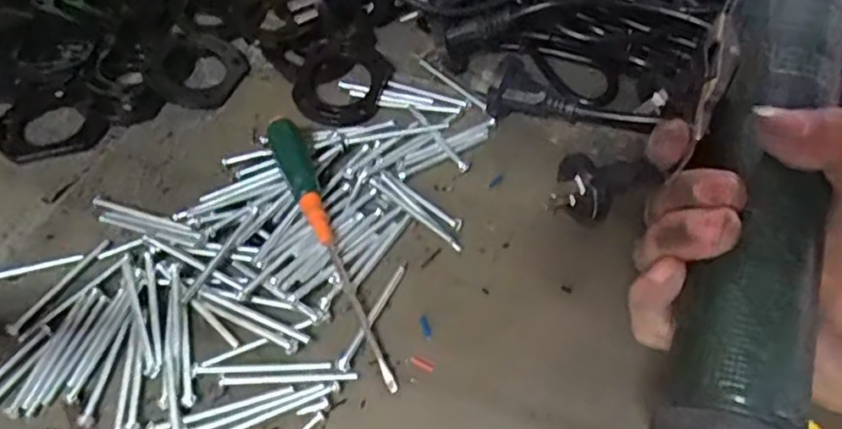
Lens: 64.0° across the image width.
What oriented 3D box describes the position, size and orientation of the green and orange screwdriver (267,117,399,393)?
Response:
[{"bbox_3d":[-0.043,0.013,0.306,0.015,0.028,0.143,-18,53,-16],"label":"green and orange screwdriver"}]

